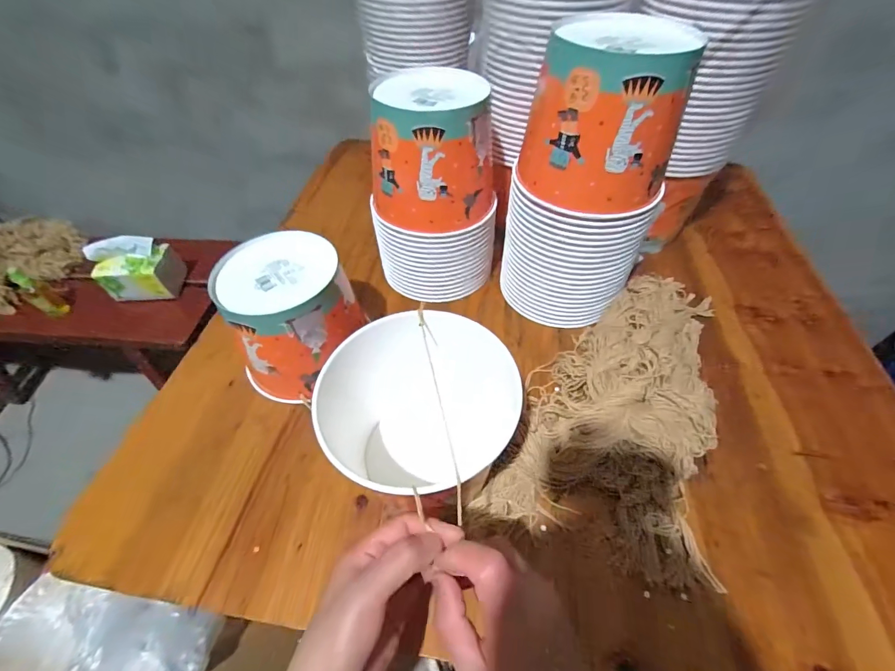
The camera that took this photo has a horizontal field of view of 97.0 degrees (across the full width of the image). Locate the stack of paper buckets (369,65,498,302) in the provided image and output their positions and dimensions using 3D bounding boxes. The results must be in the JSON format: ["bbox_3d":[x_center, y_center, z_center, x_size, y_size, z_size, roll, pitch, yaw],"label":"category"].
[{"bbox_3d":[-0.013,-0.176,0.511,0.150,0.243,0.129,-1,50,1],"label":"stack of paper buckets"}]

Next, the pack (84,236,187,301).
[{"bbox_3d":[-0.677,-0.145,0.867,0.143,0.133,0.084,-8,51,-4],"label":"pack"}]

